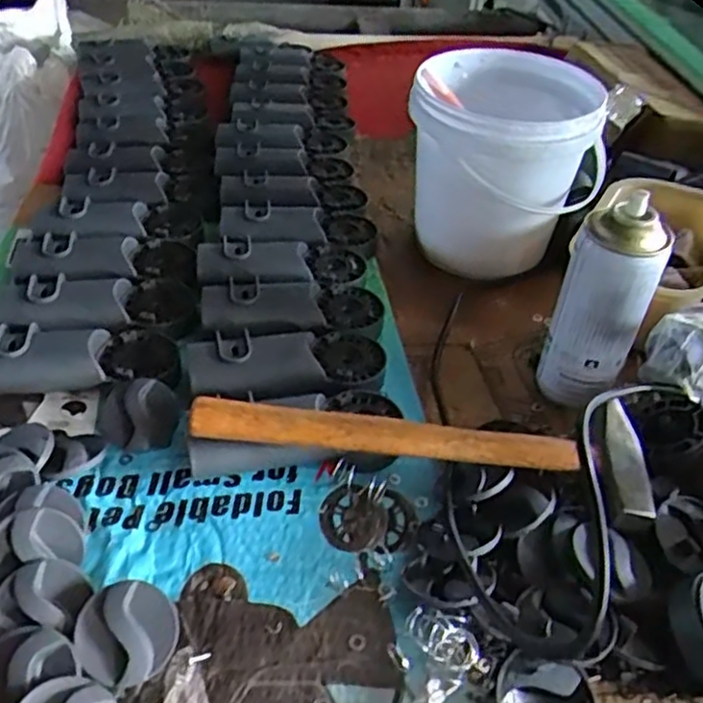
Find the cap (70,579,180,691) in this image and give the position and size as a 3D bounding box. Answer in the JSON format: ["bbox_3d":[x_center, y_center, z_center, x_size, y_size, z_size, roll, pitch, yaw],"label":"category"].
[{"bbox_3d":[-0.131,0.163,0.408,0.056,0.010,0.055,8,61,-15],"label":"cap"}]

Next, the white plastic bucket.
[{"bbox_3d":[0.157,-0.180,0.714,0.171,0.190,0.202,20,45,18],"label":"white plastic bucket"}]

